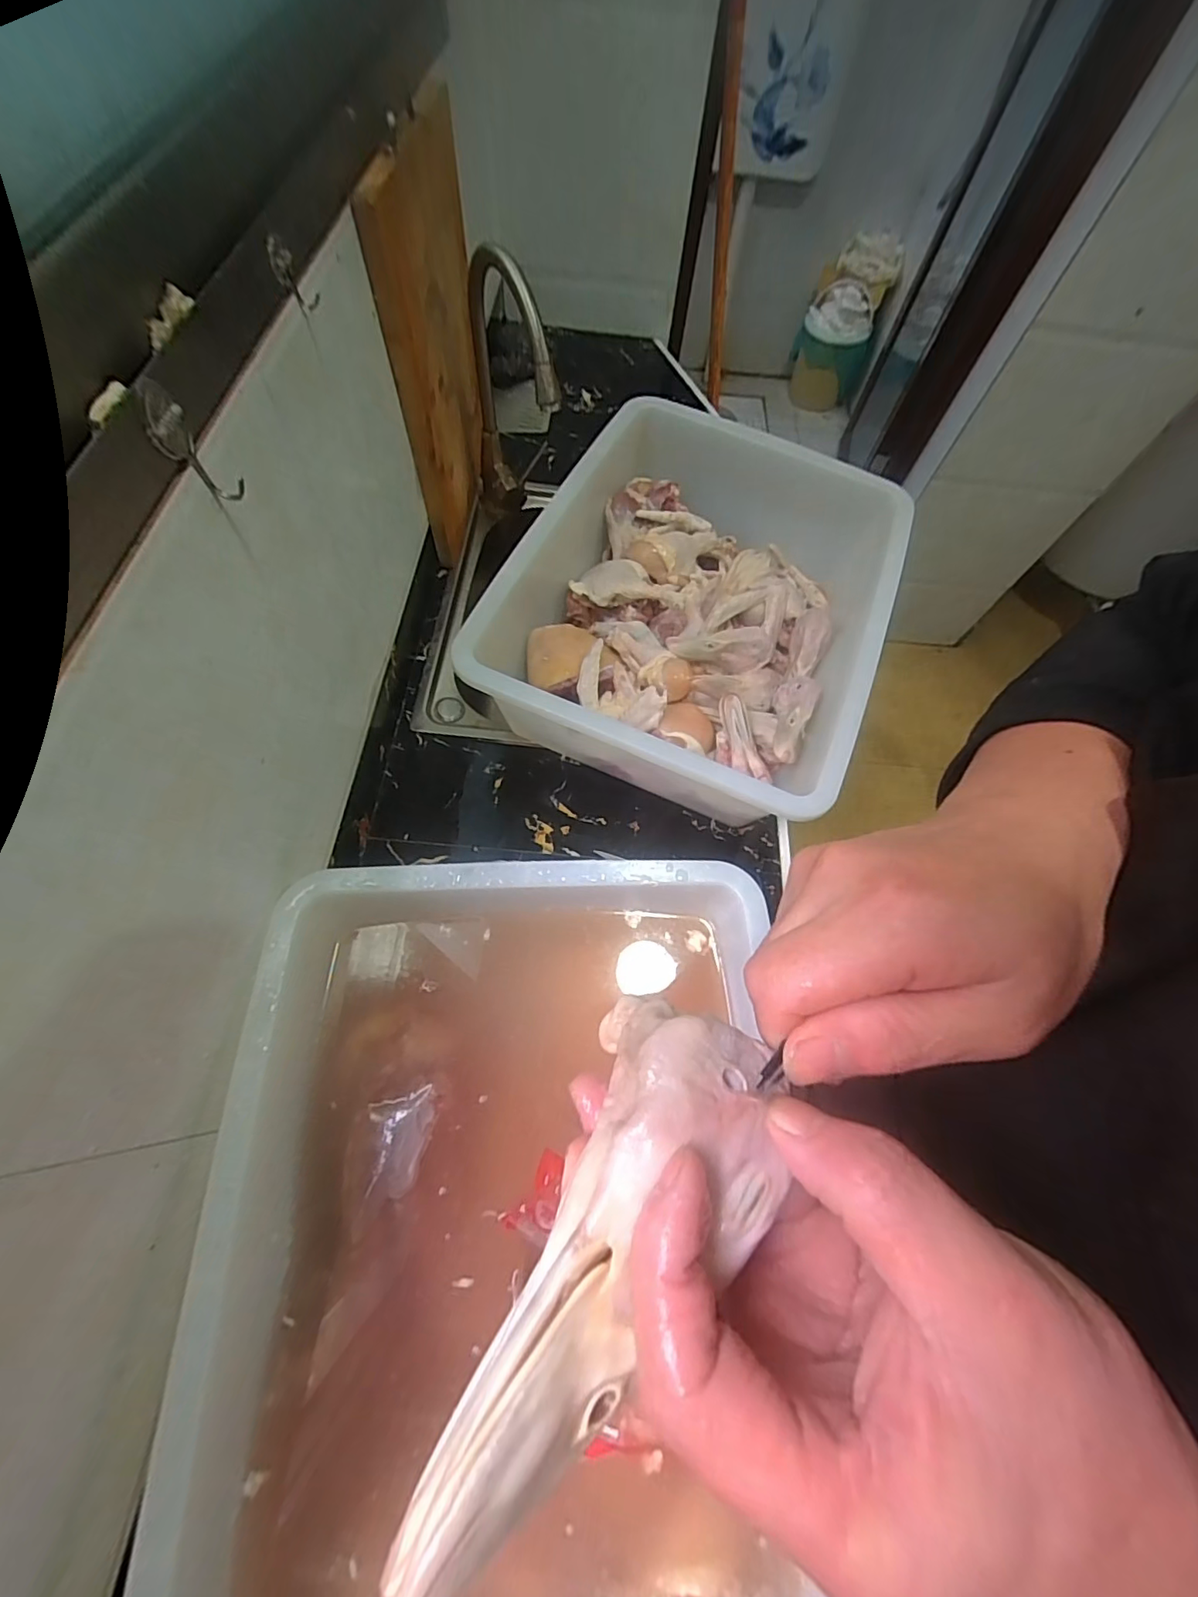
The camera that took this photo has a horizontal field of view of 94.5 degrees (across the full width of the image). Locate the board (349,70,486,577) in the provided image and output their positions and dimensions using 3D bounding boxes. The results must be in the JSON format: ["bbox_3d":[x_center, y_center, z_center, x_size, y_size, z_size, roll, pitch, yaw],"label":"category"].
[{"bbox_3d":[-0.178,-0.528,0.666,0.024,0.364,0.287,9,63,4],"label":"board"}]

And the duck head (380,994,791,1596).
[{"bbox_3d":[0.002,0.114,0.139,0.056,0.034,0.123,33,58,11],"label":"duck head"}]

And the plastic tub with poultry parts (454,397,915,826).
[{"bbox_3d":[0.116,-0.226,0.669,0.391,0.158,0.491,22,67,7],"label":"plastic tub with poultry parts"}]

